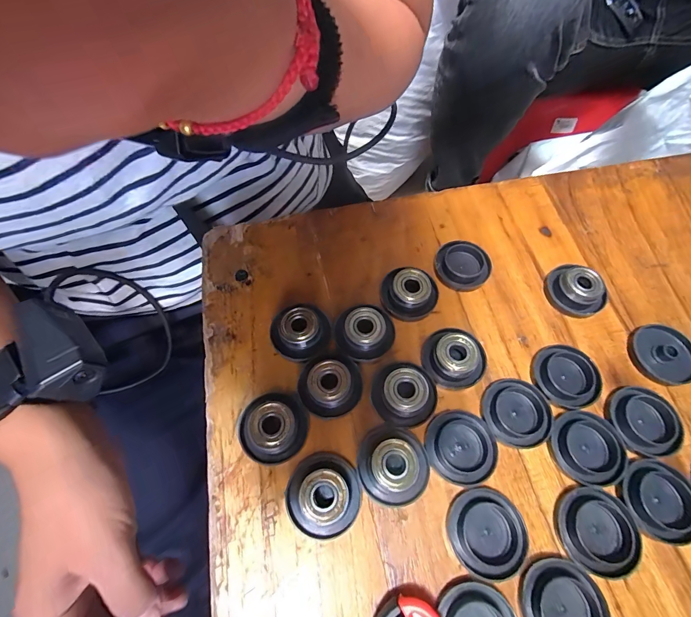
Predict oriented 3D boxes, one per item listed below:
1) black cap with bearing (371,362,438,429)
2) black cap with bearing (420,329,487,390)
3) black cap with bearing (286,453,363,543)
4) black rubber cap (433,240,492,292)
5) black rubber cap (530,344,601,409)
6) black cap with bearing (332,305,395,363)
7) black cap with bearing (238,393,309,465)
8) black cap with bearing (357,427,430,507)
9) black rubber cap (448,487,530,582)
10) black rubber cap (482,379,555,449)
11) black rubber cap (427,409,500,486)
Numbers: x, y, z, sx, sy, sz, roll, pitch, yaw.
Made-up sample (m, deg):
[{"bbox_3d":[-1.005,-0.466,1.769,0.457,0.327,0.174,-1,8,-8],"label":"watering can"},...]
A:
[{"bbox_3d":[0.029,0.042,0.174,0.027,0.016,0.029,0,62,0],"label":"black cap with bearing"},{"bbox_3d":[0.056,0.026,0.185,0.031,0.014,0.027,13,63,7],"label":"black cap with bearing"},{"bbox_3d":[-0.009,0.082,0.156,0.031,0.017,0.032,0,62,0],"label":"black cap with bearing"},{"bbox_3d":[0.070,-0.026,0.214,0.032,0.009,0.030,0,62,0],"label":"black rubber cap"},{"bbox_3d":[0.113,0.034,0.183,0.030,0.008,0.032,0,62,0],"label":"black rubber cap"},{"bbox_3d":[0.010,0.014,0.189,0.031,0.016,0.027,21,64,11],"label":"black cap with bearing"},{"bbox_3d":[-0.033,0.057,0.168,0.029,0.016,0.027,0,62,0],"label":"black cap with bearing"},{"bbox_3d":[0.021,0.071,0.161,0.029,0.017,0.033,-15,63,-8],"label":"black cap with bearing"},{"bbox_3d":[0.061,0.097,0.154,0.030,0.005,0.033,0,62,0],"label":"black rubber cap"},{"bbox_3d":[0.084,0.051,0.175,0.030,0.006,0.032,0,62,0],"label":"black rubber cap"},{"bbox_3d":[0.055,0.066,0.169,0.031,0.006,0.033,0,62,0],"label":"black rubber cap"}]

